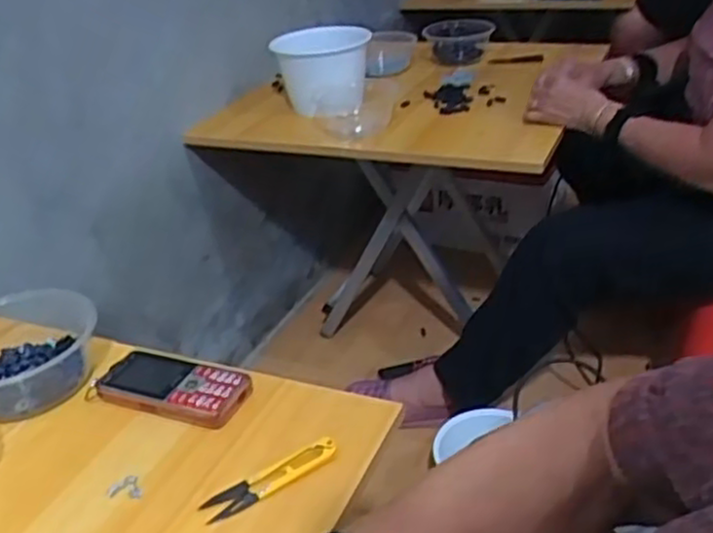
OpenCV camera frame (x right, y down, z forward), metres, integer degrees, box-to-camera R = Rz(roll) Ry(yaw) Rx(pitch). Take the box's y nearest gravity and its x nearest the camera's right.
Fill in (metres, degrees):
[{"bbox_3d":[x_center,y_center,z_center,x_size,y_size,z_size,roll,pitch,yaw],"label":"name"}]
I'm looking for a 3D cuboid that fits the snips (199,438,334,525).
[{"bbox_3d":[-0.061,0.154,0.542,0.105,0.008,0.024,-20,33,-23],"label":"snips"}]

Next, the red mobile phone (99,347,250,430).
[{"bbox_3d":[-0.157,0.100,0.637,0.138,0.017,0.059,9,33,24],"label":"red mobile phone"}]

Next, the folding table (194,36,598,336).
[{"bbox_3d":[0.126,-0.103,1.438,0.556,0.531,0.550,9,33,24],"label":"folding table"}]

